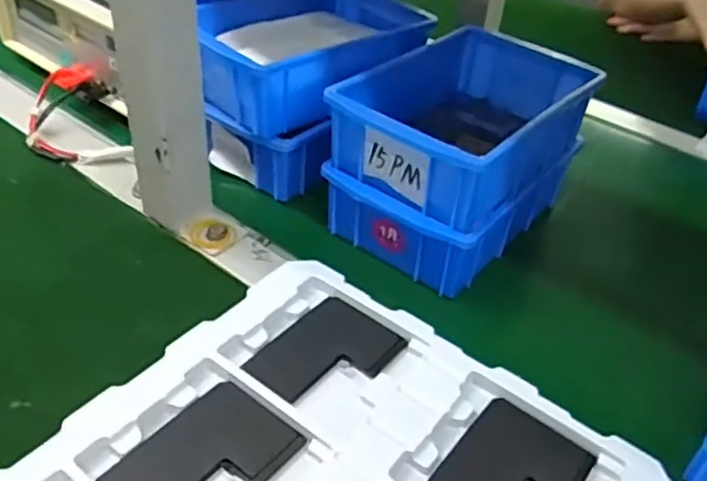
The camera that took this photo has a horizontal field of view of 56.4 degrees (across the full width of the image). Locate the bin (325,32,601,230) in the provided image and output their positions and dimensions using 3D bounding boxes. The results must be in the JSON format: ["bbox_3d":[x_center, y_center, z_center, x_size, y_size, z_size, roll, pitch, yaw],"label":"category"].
[{"bbox_3d":[0.090,-0.099,0.523,0.134,0.064,0.199,29,45,26],"label":"bin"}]

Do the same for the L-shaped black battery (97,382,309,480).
[{"bbox_3d":[-0.080,0.119,0.358,0.066,0.004,0.091,30,46,27],"label":"L-shaped black battery"}]

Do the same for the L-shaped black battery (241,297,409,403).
[{"bbox_3d":[-0.015,0.073,0.424,0.067,0.004,0.090,29,45,26],"label":"L-shaped black battery"}]

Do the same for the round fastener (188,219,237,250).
[{"bbox_3d":[-0.112,-0.005,0.522,0.035,0.007,0.035,3,40,-2],"label":"round fastener"}]

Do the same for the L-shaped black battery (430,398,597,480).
[{"bbox_3d":[0.088,0.131,0.367,0.065,0.005,0.088,29,46,26],"label":"L-shaped black battery"}]

